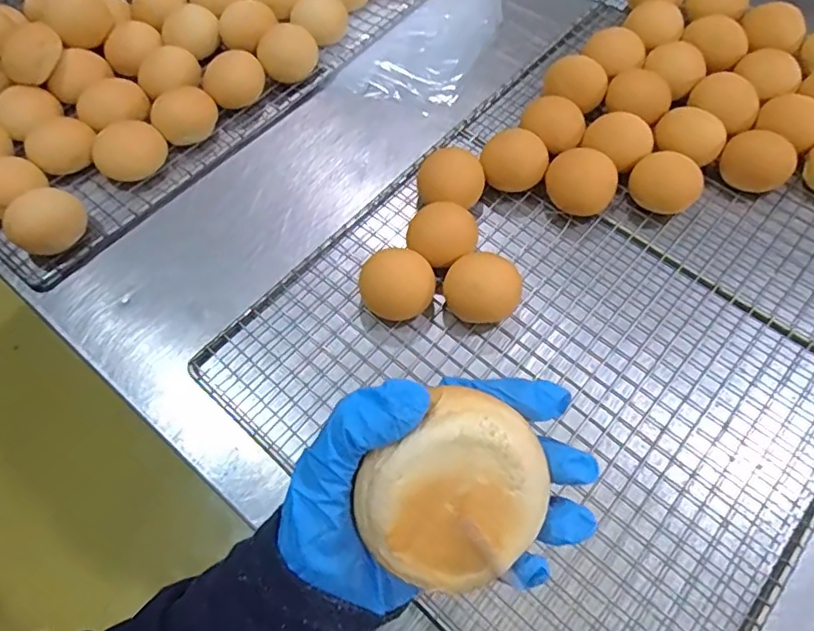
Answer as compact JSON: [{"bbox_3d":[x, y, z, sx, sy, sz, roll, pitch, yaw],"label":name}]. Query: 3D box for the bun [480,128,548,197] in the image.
[{"bbox_3d":[0.124,-0.176,0.655,0.071,0.049,0.060,22,66,12],"label":"bun"}]

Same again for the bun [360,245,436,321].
[{"bbox_3d":[-0.008,-0.031,0.585,0.076,0.048,0.066,-19,64,-7],"label":"bun"}]

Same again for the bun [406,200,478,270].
[{"bbox_3d":[0.037,-0.085,0.616,0.072,0.047,0.068,-1,64,2],"label":"bun"}]

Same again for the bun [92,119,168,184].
[{"bbox_3d":[-0.328,-0.195,0.672,0.066,0.034,0.072,-1,64,2],"label":"bun"}]

